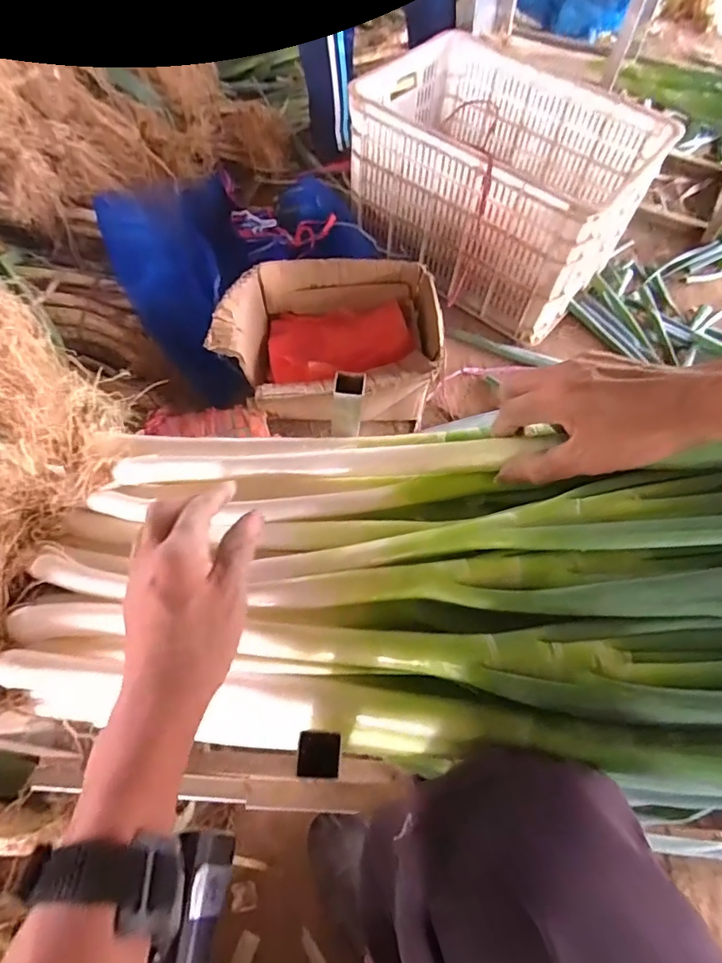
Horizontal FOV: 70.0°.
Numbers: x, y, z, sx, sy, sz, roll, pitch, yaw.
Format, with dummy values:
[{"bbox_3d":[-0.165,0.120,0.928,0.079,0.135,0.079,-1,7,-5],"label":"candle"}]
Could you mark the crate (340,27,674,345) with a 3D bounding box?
[{"bbox_3d":[0.275,-0.630,1.109,0.553,0.313,0.417,36,65,15],"label":"crate"}]

